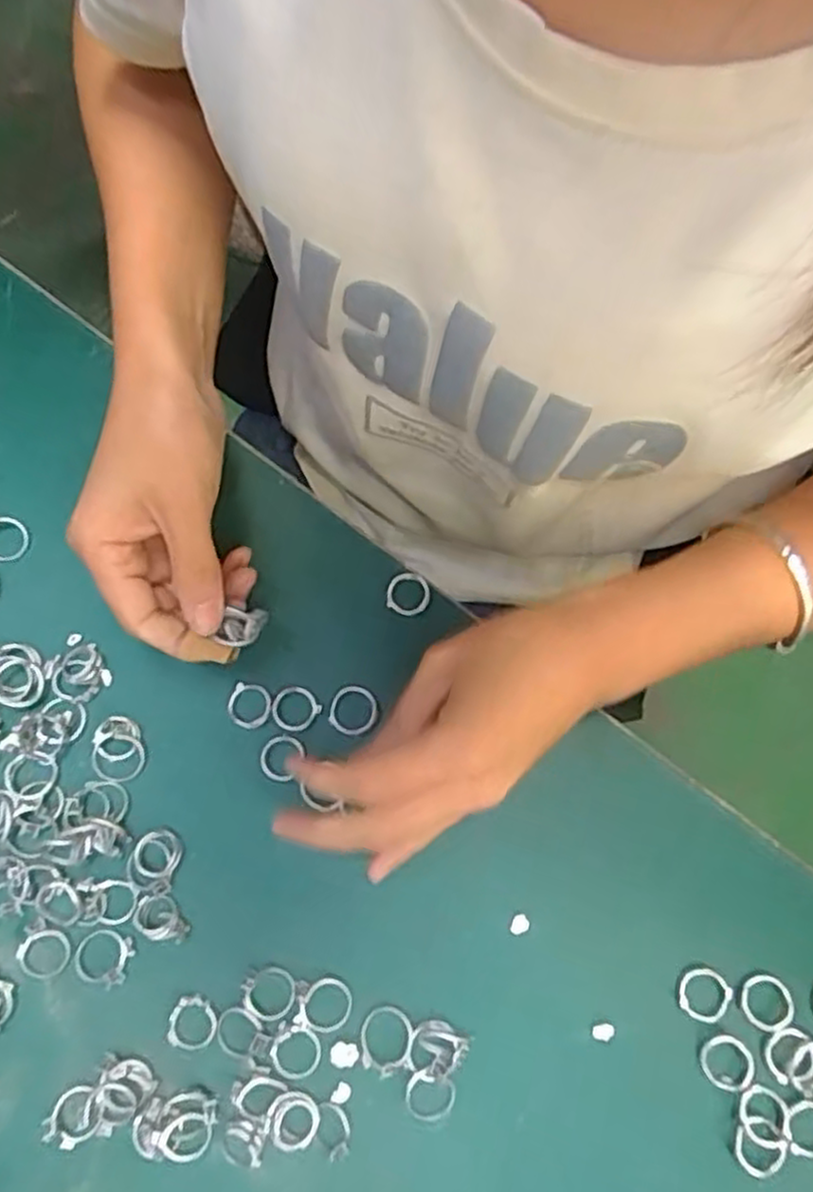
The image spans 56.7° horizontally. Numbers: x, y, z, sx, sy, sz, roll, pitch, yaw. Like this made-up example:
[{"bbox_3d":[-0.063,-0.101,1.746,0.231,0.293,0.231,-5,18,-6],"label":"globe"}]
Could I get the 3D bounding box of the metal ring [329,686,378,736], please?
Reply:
[{"bbox_3d":[-0.024,0.052,0.346,0.022,0.004,0.022,0,77,-1],"label":"metal ring"}]

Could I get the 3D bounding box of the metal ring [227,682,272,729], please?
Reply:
[{"bbox_3d":[-0.073,0.050,0.347,0.019,0.004,0.020,0,77,-1],"label":"metal ring"}]

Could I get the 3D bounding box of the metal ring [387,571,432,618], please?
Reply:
[{"bbox_3d":[0.001,-0.001,0.359,0.020,0.004,0.020,-2,81,10],"label":"metal ring"}]

